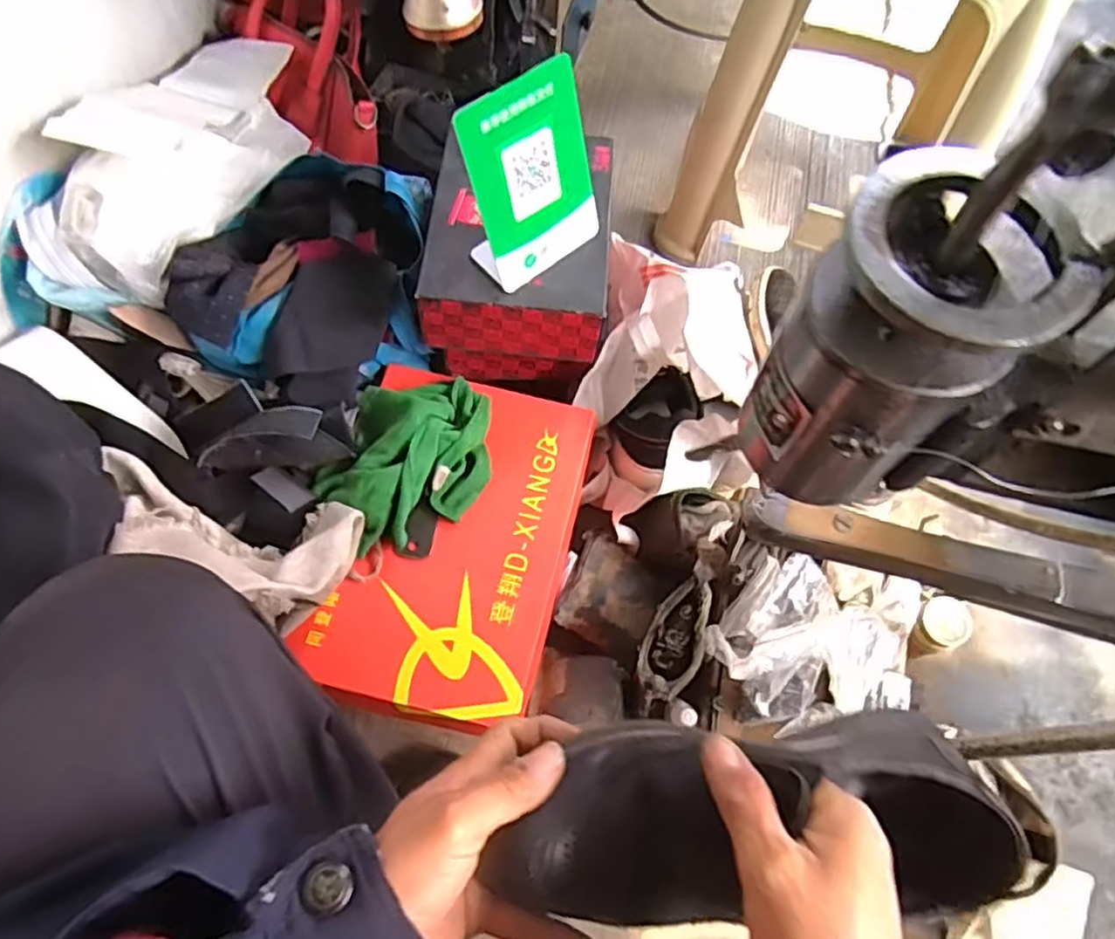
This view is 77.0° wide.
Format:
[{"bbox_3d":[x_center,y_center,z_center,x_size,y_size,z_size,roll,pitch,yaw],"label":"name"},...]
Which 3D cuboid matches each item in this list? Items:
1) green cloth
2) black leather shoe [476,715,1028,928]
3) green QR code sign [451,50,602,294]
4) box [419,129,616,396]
[{"bbox_3d":[-0.139,-0.011,0.639,0.151,0.053,0.162,-2,67,-3],"label":"green cloth"},{"bbox_3d":[0.122,0.184,0.364,0.289,0.102,0.101,6,66,-11],"label":"black leather shoe"},{"bbox_3d":[-0.019,-0.241,0.588,0.116,0.151,0.058,-40,74,-17],"label":"green QR code sign"},{"bbox_3d":[-0.035,-0.201,0.708,0.161,0.155,0.192,6,67,0],"label":"box"}]

